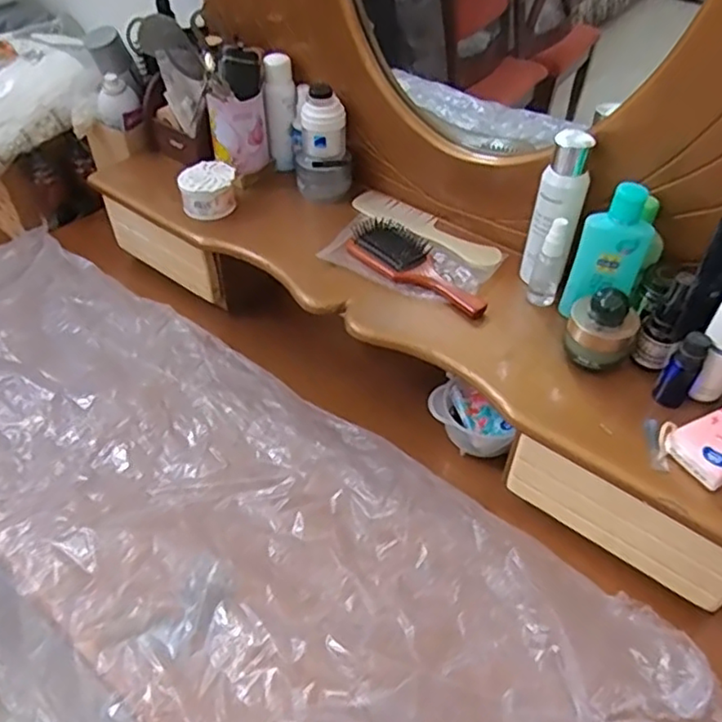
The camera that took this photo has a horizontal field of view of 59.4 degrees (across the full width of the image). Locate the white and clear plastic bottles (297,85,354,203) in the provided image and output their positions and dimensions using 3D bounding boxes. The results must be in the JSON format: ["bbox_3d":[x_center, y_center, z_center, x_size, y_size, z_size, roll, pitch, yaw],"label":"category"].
[{"bbox_3d":[-0.050,-0.283,0.821,0.074,0.127,0.065,-4,45,-5],"label":"white and clear plastic bottles"}]

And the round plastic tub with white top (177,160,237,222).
[{"bbox_3d":[-0.195,-0.218,0.812,0.073,0.049,0.061,-7,45,-8],"label":"round plastic tub with white top"}]

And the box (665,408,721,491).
[{"bbox_3d":[0.309,0.073,0.543,0.079,0.019,0.054,-19,48,-19],"label":"box"}]

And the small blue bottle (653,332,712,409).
[{"bbox_3d":[0.294,0.009,0.576,0.029,0.069,0.030,30,52,26],"label":"small blue bottle"}]

